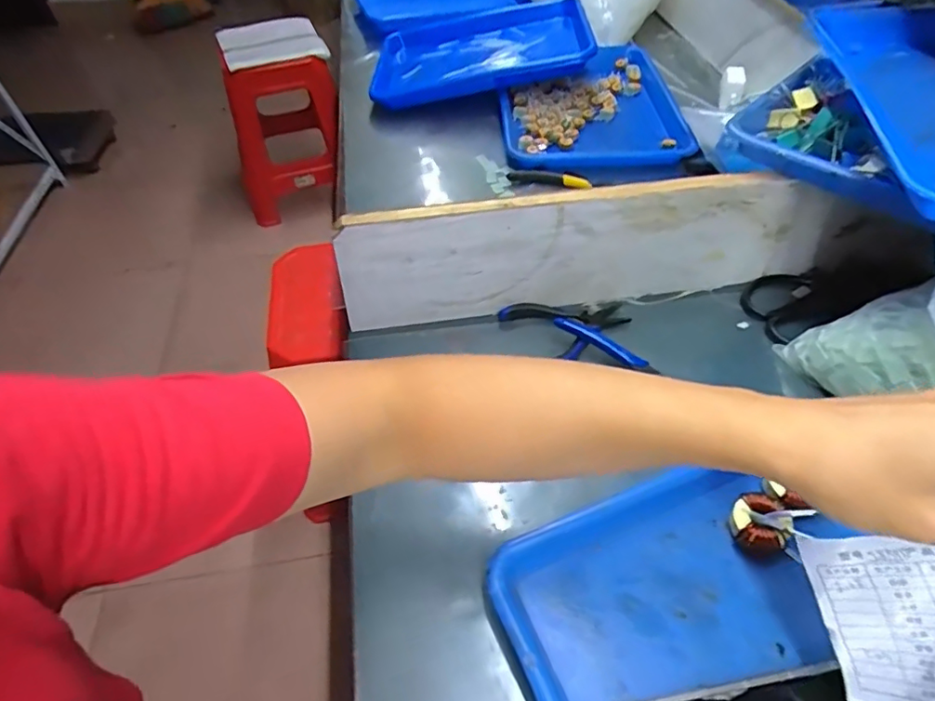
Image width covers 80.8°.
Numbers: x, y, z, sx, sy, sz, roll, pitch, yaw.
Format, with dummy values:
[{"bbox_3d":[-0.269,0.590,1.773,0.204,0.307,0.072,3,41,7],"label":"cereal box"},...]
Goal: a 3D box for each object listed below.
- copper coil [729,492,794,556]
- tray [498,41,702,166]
[{"bbox_3d":[0.208,0.125,0.392,0.039,0.026,0.038,-1,50,1],"label":"copper coil"},{"bbox_3d":[0.168,-0.357,0.795,0.244,0.027,0.294,-3,50,0],"label":"tray"}]

